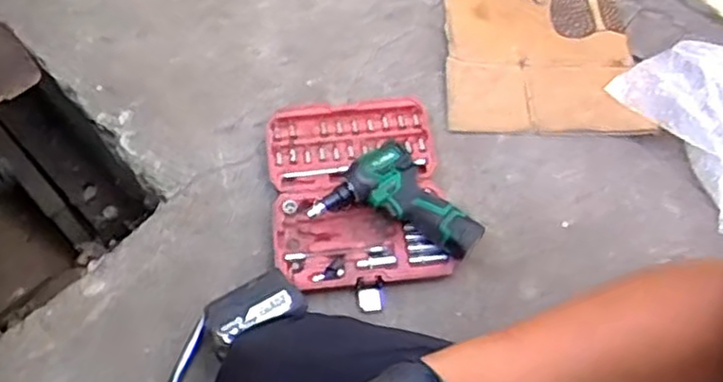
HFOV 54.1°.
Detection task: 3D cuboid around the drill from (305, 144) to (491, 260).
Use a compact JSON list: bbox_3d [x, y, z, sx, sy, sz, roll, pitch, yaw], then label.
[{"bbox_3d":[0.059,0.012,0.987,0.232,0.083,0.119,15,60,8],"label":"drill"}]

